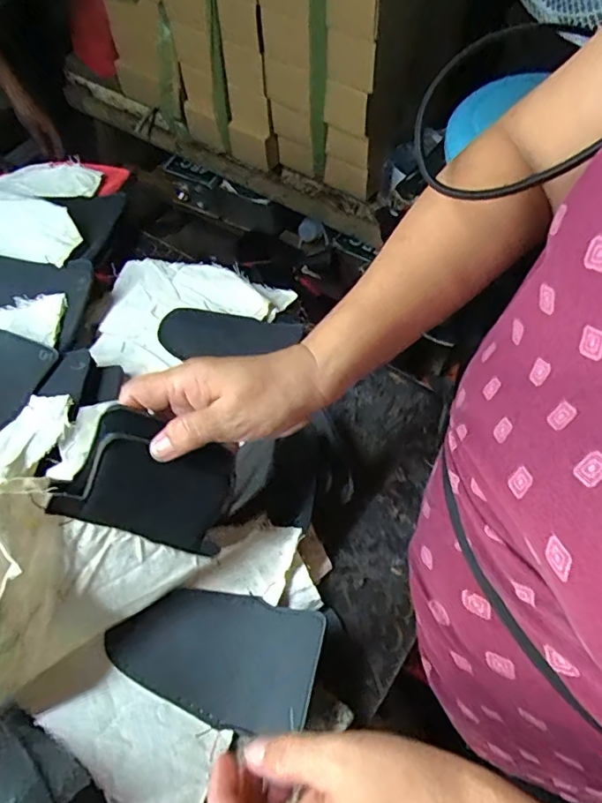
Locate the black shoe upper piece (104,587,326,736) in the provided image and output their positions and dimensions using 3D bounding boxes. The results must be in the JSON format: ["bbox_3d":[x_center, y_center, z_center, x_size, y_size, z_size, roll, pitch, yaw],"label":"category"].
[{"bbox_3d":[-0.060,0.168,0.358,0.138,0.030,0.076,16,59,6],"label":"black shoe upper piece"}]

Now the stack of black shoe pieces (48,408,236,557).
[{"bbox_3d":[-0.089,0.050,0.324,0.097,0.010,0.070,25,93,-27],"label":"stack of black shoe pieces"}]

